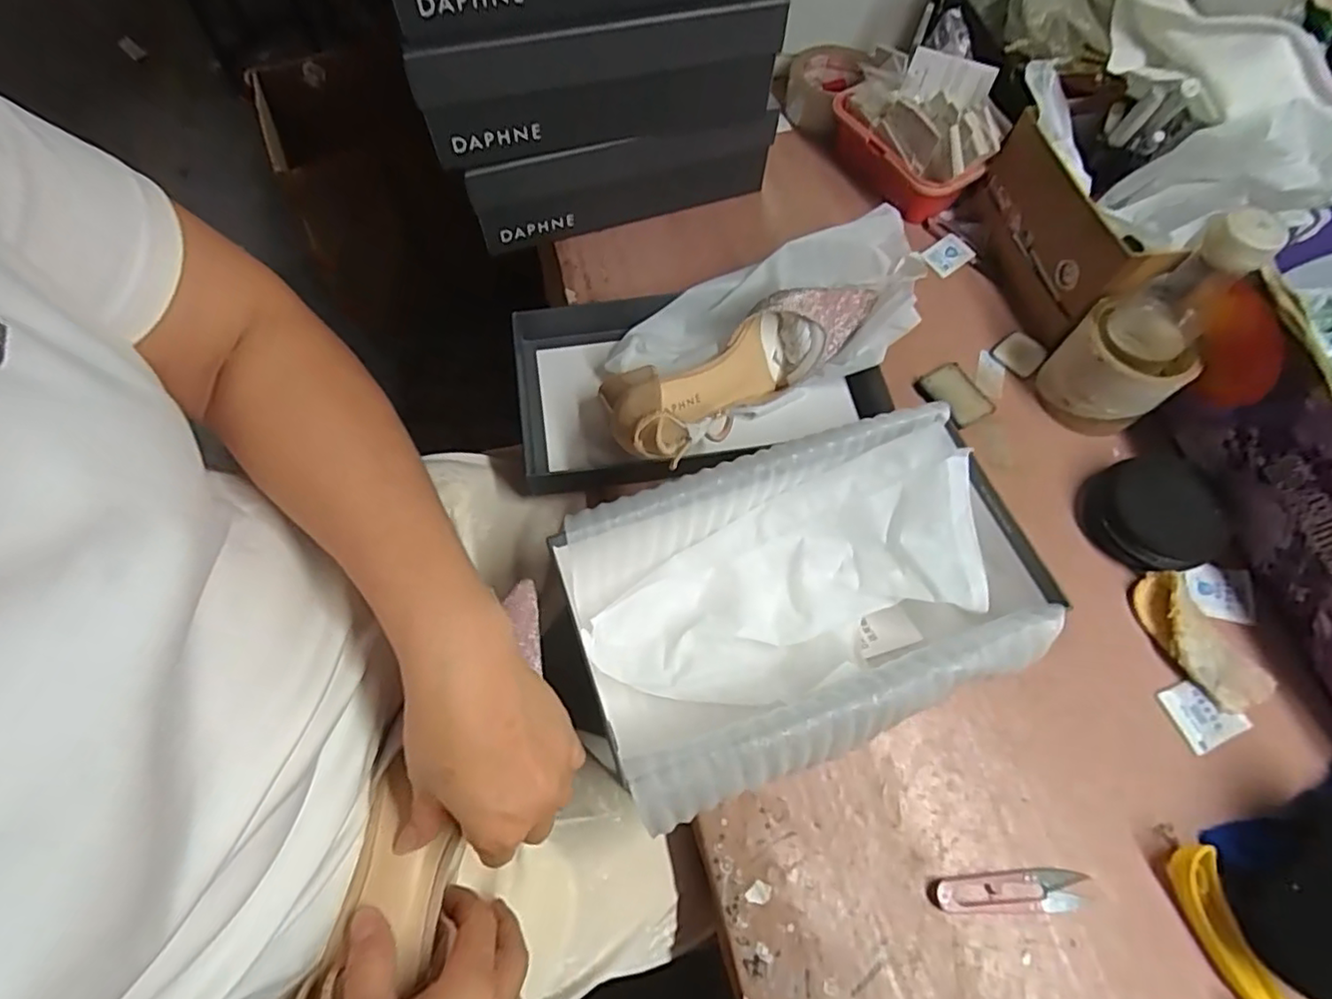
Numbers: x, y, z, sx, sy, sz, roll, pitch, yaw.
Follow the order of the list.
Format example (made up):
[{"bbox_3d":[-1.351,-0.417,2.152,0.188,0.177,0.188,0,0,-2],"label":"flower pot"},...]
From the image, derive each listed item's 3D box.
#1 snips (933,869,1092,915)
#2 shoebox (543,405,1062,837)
[{"bbox_3d":[0.219,0.250,0.403,0.100,0.004,0.023,-3,66,-1],"label":"snips"},{"bbox_3d":[0.092,0.069,0.438,0.291,0.102,0.189,-19,67,-9],"label":"shoebox"}]

